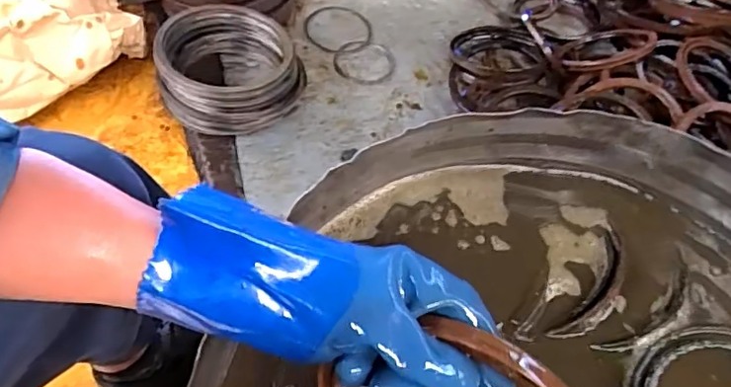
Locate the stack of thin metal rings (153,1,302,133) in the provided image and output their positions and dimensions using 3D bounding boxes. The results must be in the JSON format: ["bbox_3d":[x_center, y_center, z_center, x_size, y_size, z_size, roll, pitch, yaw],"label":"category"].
[{"bbox_3d":[-0.225,-0.203,0.960,0.238,0.118,0.220,9,56,2],"label":"stack of thin metal rings"}]

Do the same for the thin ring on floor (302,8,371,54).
[{"bbox_3d":[-0.055,-0.328,1.140,0.137,0.006,0.142,2,56,-3],"label":"thin ring on floor"}]

